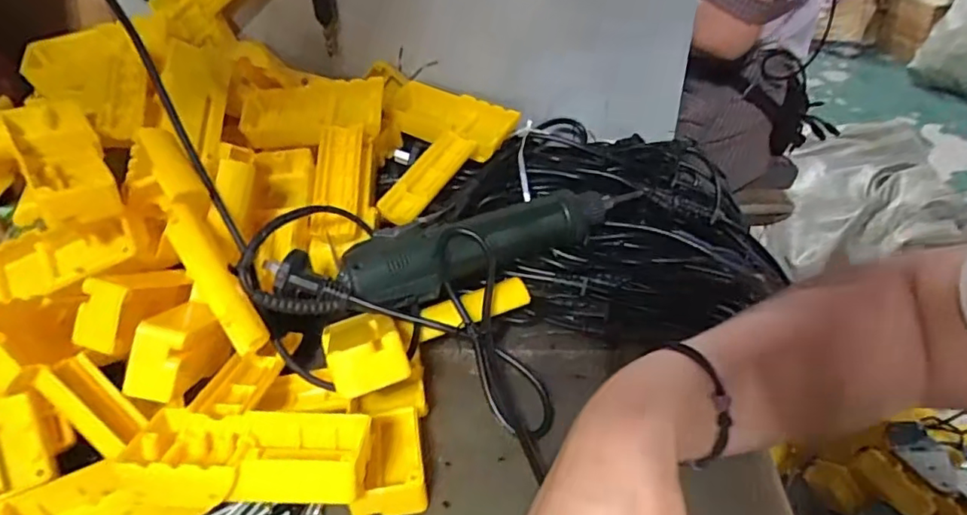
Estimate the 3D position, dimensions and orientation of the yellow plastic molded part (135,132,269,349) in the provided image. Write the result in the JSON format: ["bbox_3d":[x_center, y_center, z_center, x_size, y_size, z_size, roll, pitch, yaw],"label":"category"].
[{"bbox_3d":[-0.176,-0.009,0.359,0.028,0.144,0.030,-24,3,-26],"label":"yellow plastic molded part"}]

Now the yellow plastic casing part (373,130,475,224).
[{"bbox_3d":[-0.044,-0.064,0.461,0.030,0.017,0.099,22,60,31],"label":"yellow plastic casing part"}]

